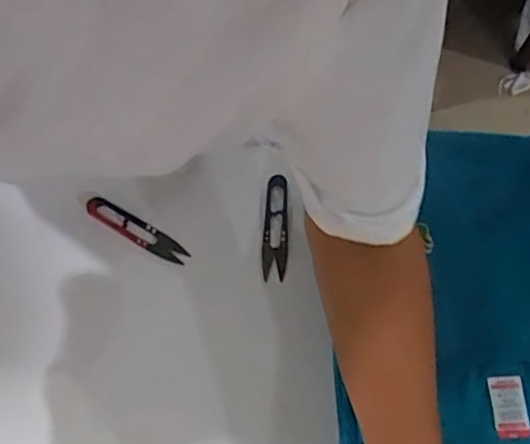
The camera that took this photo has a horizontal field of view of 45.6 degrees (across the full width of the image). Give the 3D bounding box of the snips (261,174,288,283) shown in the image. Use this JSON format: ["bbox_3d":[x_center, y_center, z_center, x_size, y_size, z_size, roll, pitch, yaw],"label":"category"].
[{"bbox_3d":[0.012,0.004,0.663,0.026,0.009,0.117,6,64,-1],"label":"snips"}]

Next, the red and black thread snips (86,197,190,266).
[{"bbox_3d":[-0.133,0.008,0.653,0.115,0.015,0.025,28,66,10],"label":"red and black thread snips"}]

